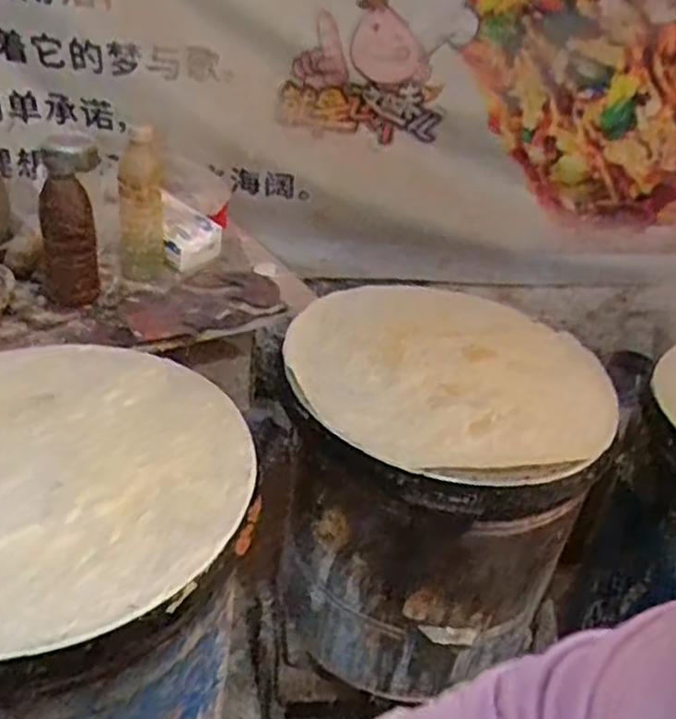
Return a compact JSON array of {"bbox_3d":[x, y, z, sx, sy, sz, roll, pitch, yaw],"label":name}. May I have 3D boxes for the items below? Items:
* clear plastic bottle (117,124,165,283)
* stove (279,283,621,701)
[{"bbox_3d":[-0.271,-0.210,1.000,0.054,0.211,0.057,-6,37,-19],"label":"clear plastic bottle"},{"bbox_3d":[0.108,0.176,0.958,0.363,0.427,0.360,19,36,15],"label":"stove"}]

